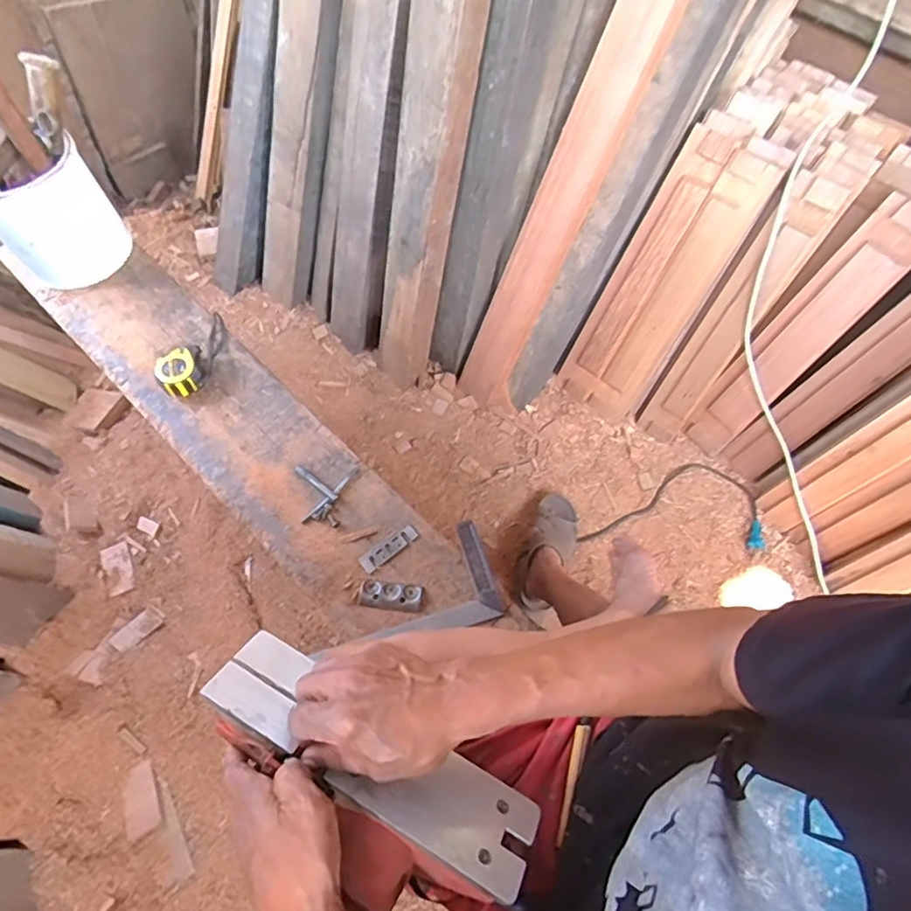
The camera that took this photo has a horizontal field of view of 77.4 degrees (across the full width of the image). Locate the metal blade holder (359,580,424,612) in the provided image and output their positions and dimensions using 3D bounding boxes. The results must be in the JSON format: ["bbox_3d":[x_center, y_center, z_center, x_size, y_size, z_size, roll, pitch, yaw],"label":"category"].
[{"bbox_3d":[-0.082,0.180,0.730,0.080,0.008,0.035,7,63,1],"label":"metal blade holder"}]

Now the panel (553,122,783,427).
[{"bbox_3d":[0.492,-0.403,1.385,0.230,0.690,0.041,25,35,1],"label":"panel"}]

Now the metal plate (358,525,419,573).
[{"bbox_3d":[-0.089,0.123,0.759,0.082,0.004,0.024,-36,70,-18],"label":"metal plate"}]

